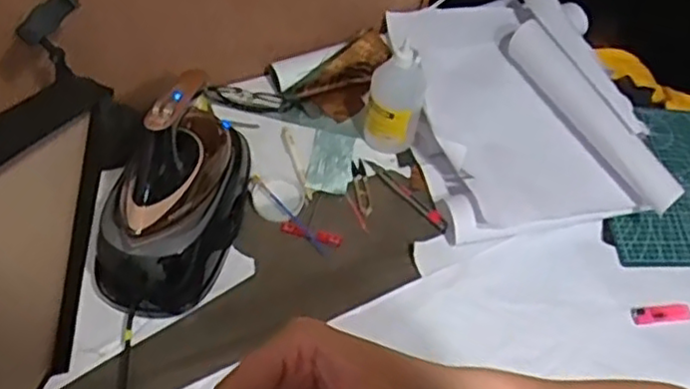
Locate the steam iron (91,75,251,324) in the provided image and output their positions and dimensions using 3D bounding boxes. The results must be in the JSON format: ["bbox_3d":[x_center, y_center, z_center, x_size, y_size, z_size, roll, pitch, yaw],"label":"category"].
[{"bbox_3d":[-0.200,-0.009,0.844,0.129,0.196,0.283,22,57,10],"label":"steam iron"}]

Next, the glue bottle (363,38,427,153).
[{"bbox_3d":[0.072,-0.134,0.970,0.076,0.166,0.060,15,56,6],"label":"glue bottle"}]

